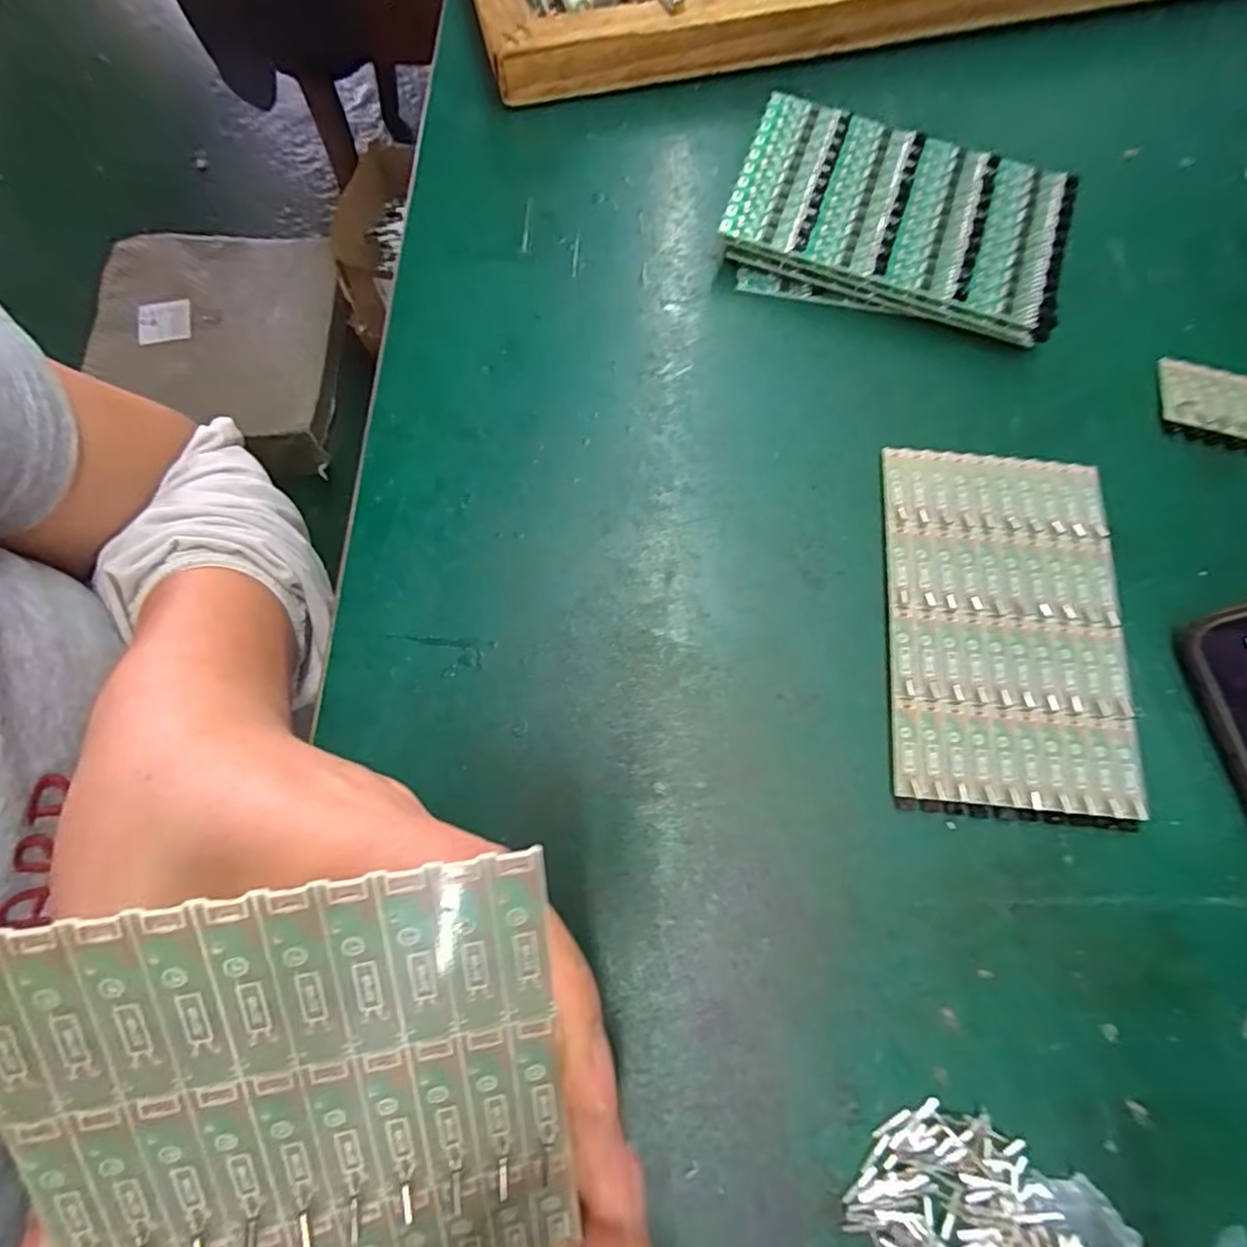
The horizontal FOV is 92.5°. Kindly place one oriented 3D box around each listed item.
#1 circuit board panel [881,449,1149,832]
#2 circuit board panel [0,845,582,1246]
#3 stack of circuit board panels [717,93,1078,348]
[{"bbox_3d":[0.132,0.000,0.208,0.078,0.006,0.129,6,74,1],"label":"circuit board panel"},{"bbox_3d":[-0.049,0.098,0.100,0.078,0.004,0.122,-6,106,-9],"label":"circuit board panel"},{"bbox_3d":[0.112,-0.166,0.248,0.132,0.019,0.082,15,74,3],"label":"stack of circuit board panels"}]

